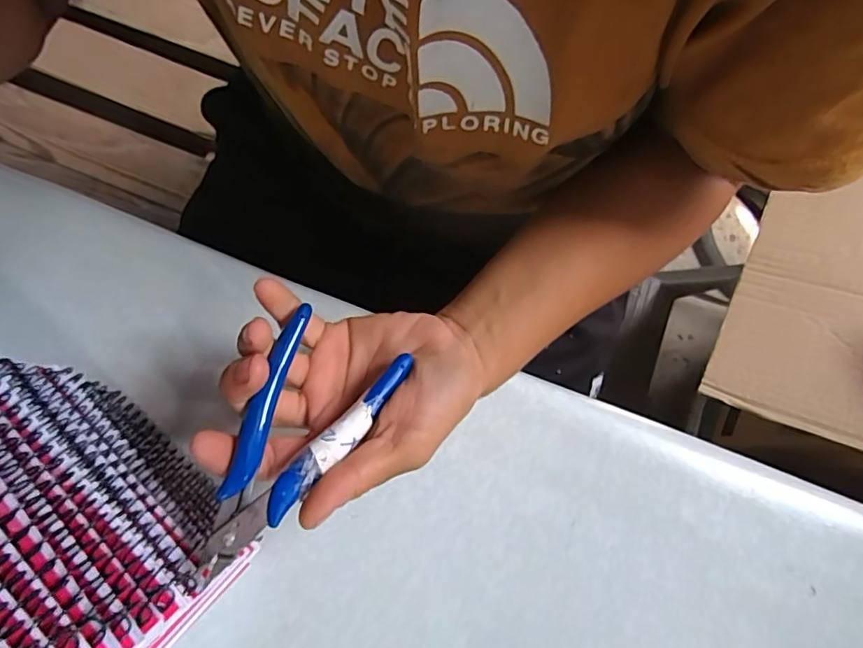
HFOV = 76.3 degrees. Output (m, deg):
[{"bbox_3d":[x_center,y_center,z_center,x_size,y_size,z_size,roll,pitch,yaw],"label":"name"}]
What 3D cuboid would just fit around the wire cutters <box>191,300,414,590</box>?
[{"bbox_3d":[-0.062,0.051,0.244,0.060,0.014,0.115,33,69,-4],"label":"wire cutters"}]

